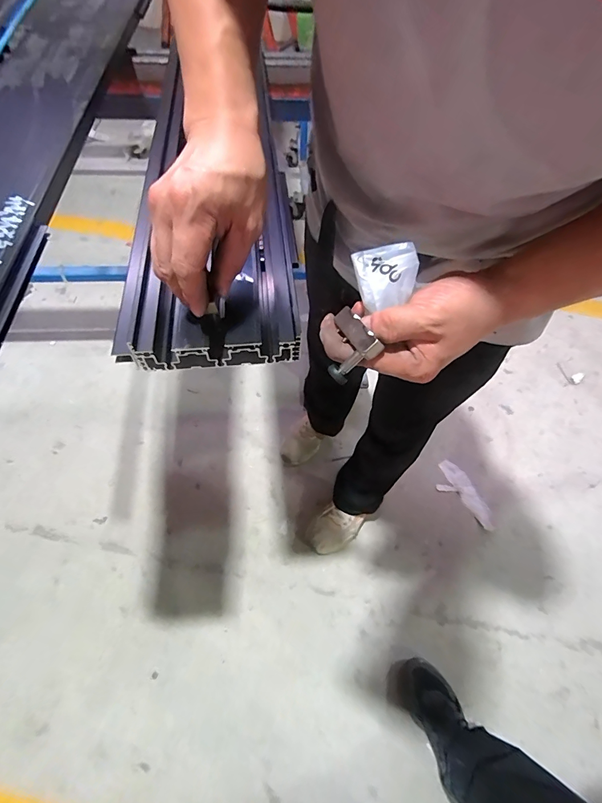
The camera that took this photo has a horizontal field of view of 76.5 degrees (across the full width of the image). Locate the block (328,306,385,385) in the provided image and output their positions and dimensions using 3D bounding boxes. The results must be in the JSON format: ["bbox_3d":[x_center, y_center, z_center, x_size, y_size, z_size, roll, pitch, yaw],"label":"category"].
[{"bbox_3d":[0.035,-0.045,0.307,0.018,0.043,0.049,15,38,-45],"label":"block"}]

